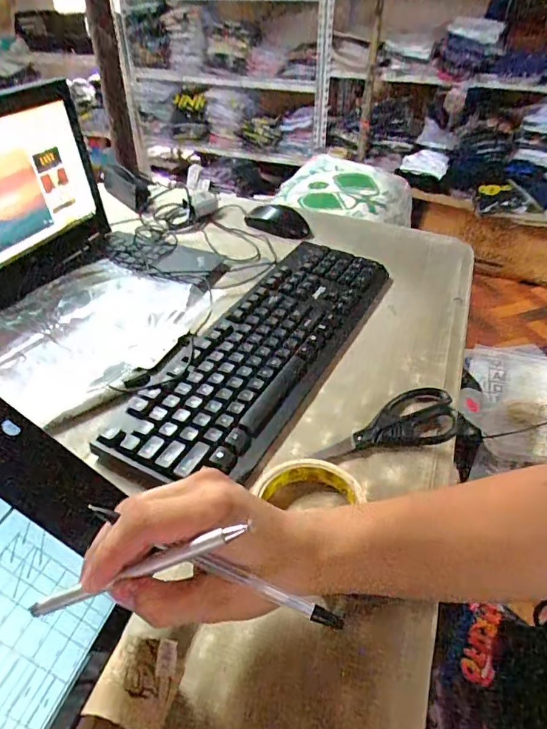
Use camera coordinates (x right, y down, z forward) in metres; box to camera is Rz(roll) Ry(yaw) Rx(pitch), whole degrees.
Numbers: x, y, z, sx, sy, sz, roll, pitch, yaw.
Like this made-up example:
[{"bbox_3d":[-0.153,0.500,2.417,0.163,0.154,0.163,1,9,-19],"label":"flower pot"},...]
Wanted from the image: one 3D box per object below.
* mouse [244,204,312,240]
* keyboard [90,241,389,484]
[{"bbox_3d":[0.007,-0.234,0.763,0.113,0.033,0.055,11,41,12],"label":"mouse"},{"bbox_3d":[-0.001,-0.028,0.527,0.133,0.027,0.417,21,44,22],"label":"keyboard"}]

